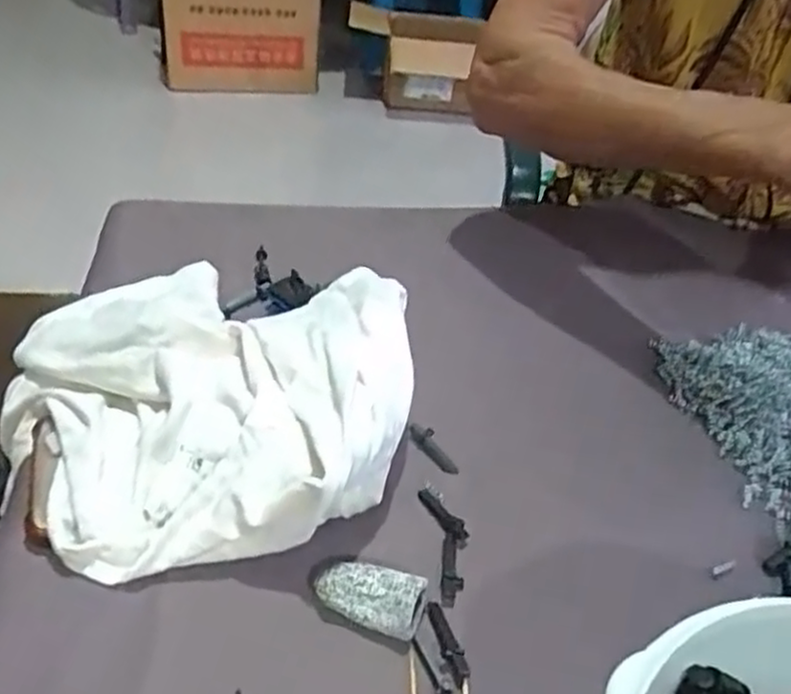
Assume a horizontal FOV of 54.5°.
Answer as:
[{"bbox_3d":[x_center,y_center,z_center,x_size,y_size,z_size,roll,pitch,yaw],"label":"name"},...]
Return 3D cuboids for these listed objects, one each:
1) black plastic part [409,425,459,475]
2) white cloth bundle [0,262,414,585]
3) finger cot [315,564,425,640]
[{"bbox_3d":[0.019,0.055,0.410,0.012,0.006,0.036,-17,43,-23],"label":"black plastic part"},{"bbox_3d":[-0.103,0.018,0.403,0.217,0.059,0.209,2,38,-1],"label":"white cloth bundle"},{"bbox_3d":[-0.011,0.107,0.329,0.046,0.015,0.024,14,40,14],"label":"finger cot"}]

